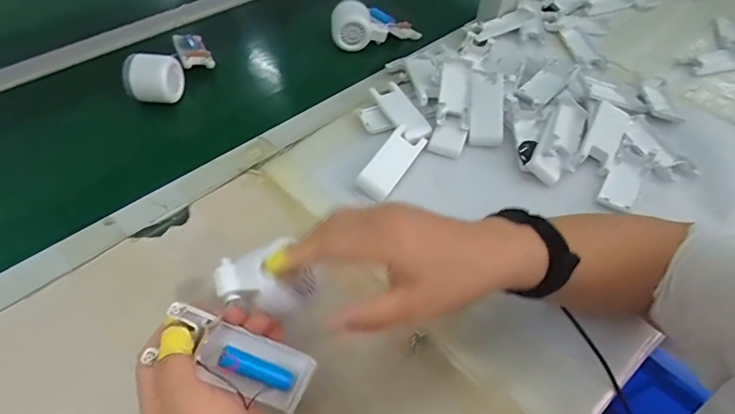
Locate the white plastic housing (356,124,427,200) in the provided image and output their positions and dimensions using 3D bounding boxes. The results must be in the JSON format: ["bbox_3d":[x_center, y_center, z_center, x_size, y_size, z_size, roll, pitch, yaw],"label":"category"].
[{"bbox_3d":[0.027,-0.052,0.507,0.042,0.012,0.098,29,70,20],"label":"white plastic housing"}]

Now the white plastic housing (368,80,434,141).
[{"bbox_3d":[0.043,-0.122,0.552,0.041,0.013,0.104,-20,54,-17],"label":"white plastic housing"}]

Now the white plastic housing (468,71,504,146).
[{"bbox_3d":[0.148,-0.123,0.544,0.042,0.012,0.103,6,70,3],"label":"white plastic housing"}]

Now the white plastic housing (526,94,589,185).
[{"bbox_3d":[0.230,-0.080,0.527,0.046,0.030,0.117,38,62,0],"label":"white plastic housing"}]

